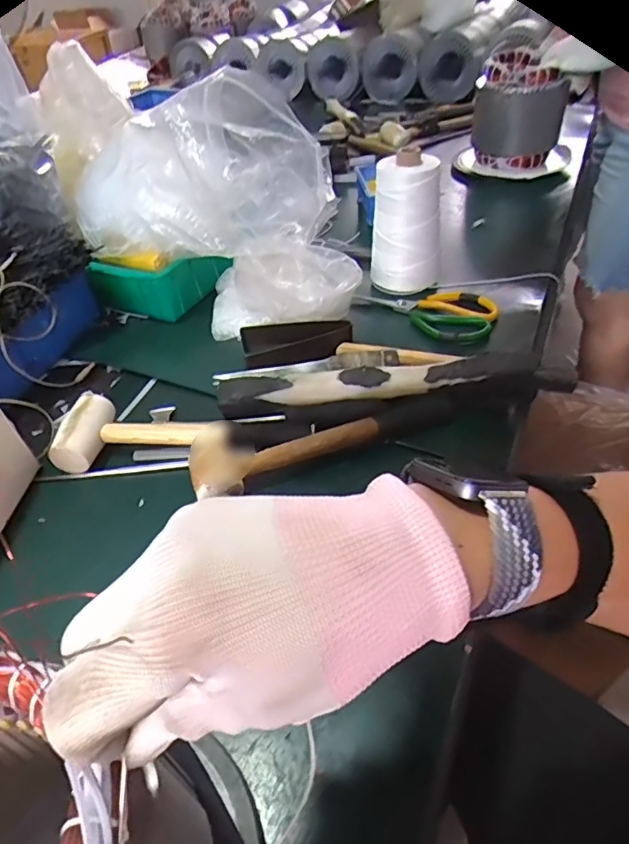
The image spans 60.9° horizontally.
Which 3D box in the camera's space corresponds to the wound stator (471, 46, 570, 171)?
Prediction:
[{"bbox_3d":[0.380,-0.585,0.993,0.152,0.163,0.152,7,45,13],"label":"wound stator"}]

